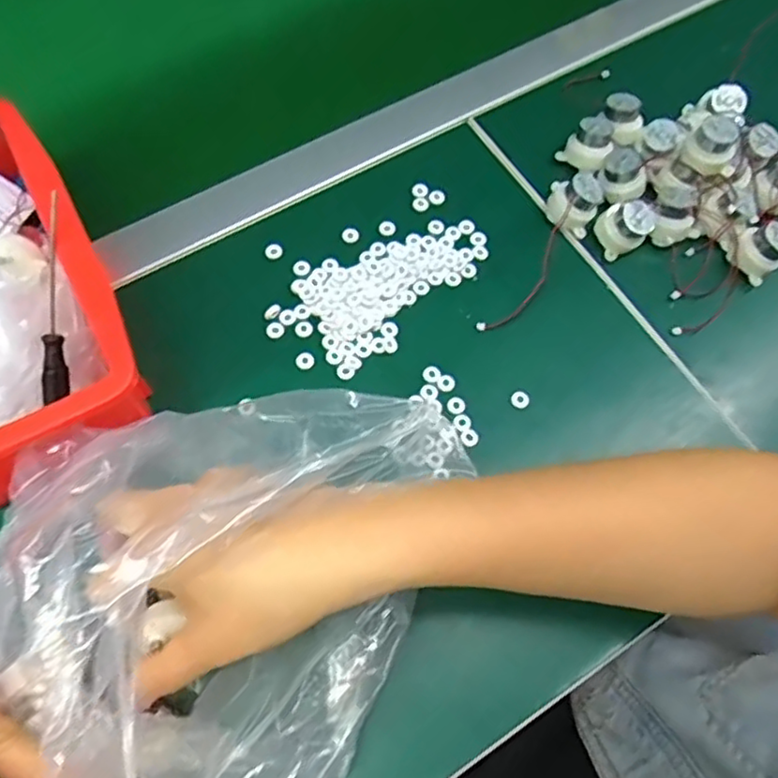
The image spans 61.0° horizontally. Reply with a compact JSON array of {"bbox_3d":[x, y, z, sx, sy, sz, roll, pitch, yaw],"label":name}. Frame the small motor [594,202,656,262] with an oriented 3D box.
[{"bbox_3d":[0.157,-0.107,0.449,0.033,0.036,0.031,0,68,-1],"label":"small motor"}]

